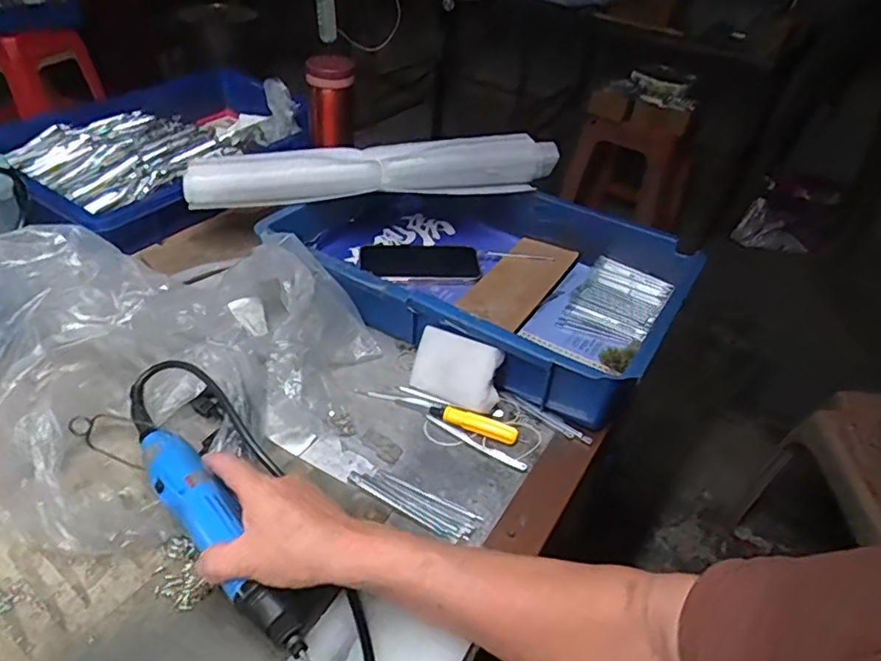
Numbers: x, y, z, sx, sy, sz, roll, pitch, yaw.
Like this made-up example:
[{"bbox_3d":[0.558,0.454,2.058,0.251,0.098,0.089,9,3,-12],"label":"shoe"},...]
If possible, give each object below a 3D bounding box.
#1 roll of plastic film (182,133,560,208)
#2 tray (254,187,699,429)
[{"bbox_3d":[-0.076,-0.194,0.705,0.438,0.068,0.051,-5,41,-13],"label":"roll of plastic film"},{"bbox_3d":[0.040,-0.069,0.678,0.433,0.094,0.271,25,43,20],"label":"tray"}]

